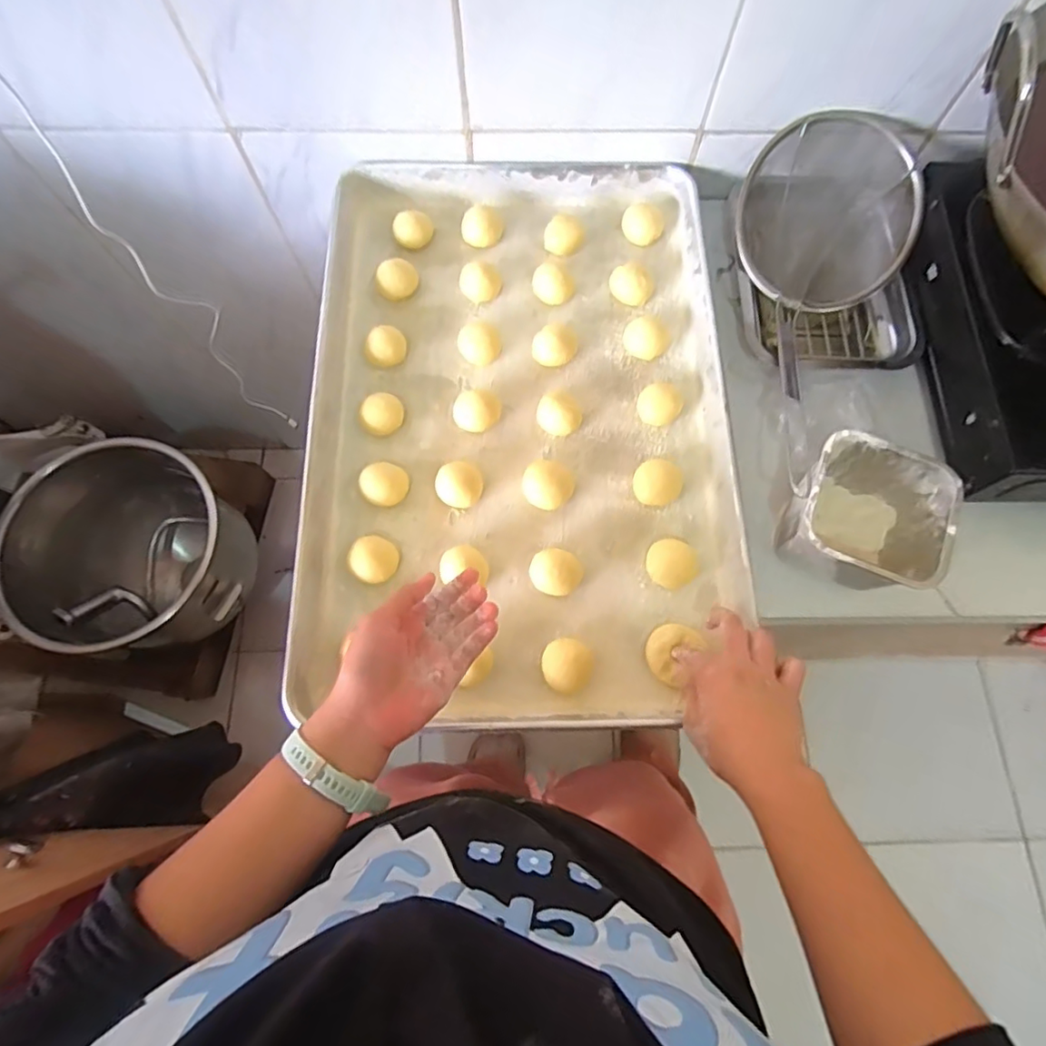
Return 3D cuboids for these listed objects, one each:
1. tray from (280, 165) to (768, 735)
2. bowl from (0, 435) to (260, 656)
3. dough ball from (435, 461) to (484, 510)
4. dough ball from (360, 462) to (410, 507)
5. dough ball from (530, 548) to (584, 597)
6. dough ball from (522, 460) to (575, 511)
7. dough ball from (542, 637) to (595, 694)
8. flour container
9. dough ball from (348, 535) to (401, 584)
[{"bbox_3d":[-0.004,-0.111,0.579,0.408,0.053,0.596,0,75,-2],"label":"tray"},{"bbox_3d":[-0.659,0.068,1.009,0.365,0.301,0.346,1,75,-2],"label":"bowl"},{"bbox_3d":[-0.062,-0.037,0.552,0.044,0.030,0.039,22,75,4],"label":"dough ball"},{"bbox_3d":[-0.133,-0.037,0.552,0.044,0.031,0.038,-17,76,-7],"label":"dough ball"},{"bbox_3d":[0.032,0.046,0.529,0.048,0.029,0.044,1,75,-2],"label":"dough ball"},{"bbox_3d":[0.025,-0.036,0.559,0.048,0.023,0.048,1,75,-2],"label":"dough ball"},{"bbox_3d":[0.039,0.126,0.502,0.044,0.028,0.044,1,75,-2],"label":"dough ball"},{"bbox_3d":[0.300,-0.004,0.514,0.120,0.083,0.120,25,75,5],"label":"flour container"},{"bbox_3d":[-0.139,0.035,0.529,0.039,0.028,0.041,1,75,-2],"label":"dough ball"}]

